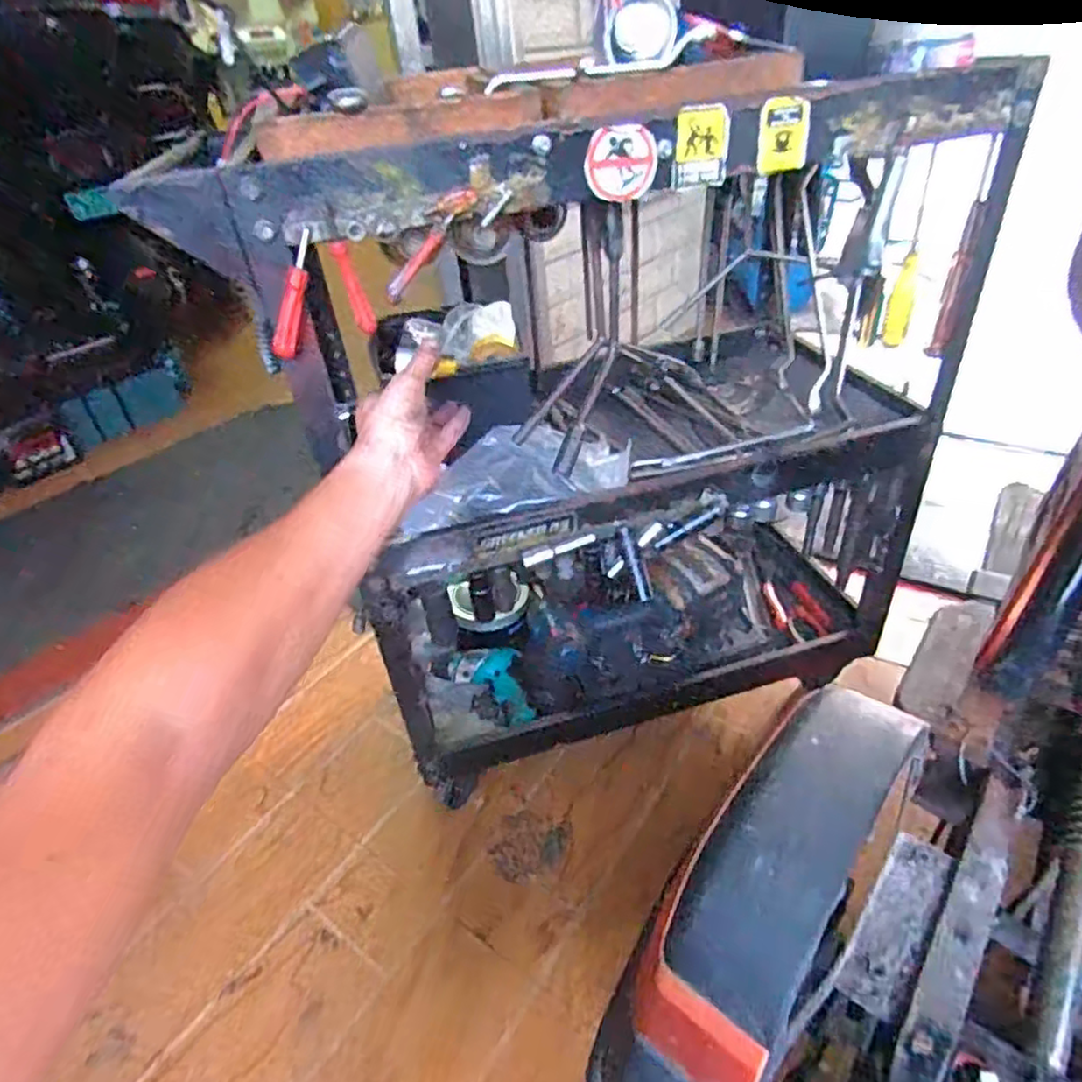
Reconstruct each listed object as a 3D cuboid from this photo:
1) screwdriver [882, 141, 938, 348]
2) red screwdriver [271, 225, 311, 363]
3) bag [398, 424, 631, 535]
[{"bbox_3d":[0.417,-0.324,0.748,0.025,0.200,0.025,9,39,22],"label":"screwdriver"},{"bbox_3d":[-0.182,-0.180,0.489,0.014,0.091,0.012,5,26,-35],"label":"red screwdriver"},{"bbox_3d":[-0.033,-0.079,0.712,0.243,0.041,0.122,-12,36,-7],"label":"bag"}]

